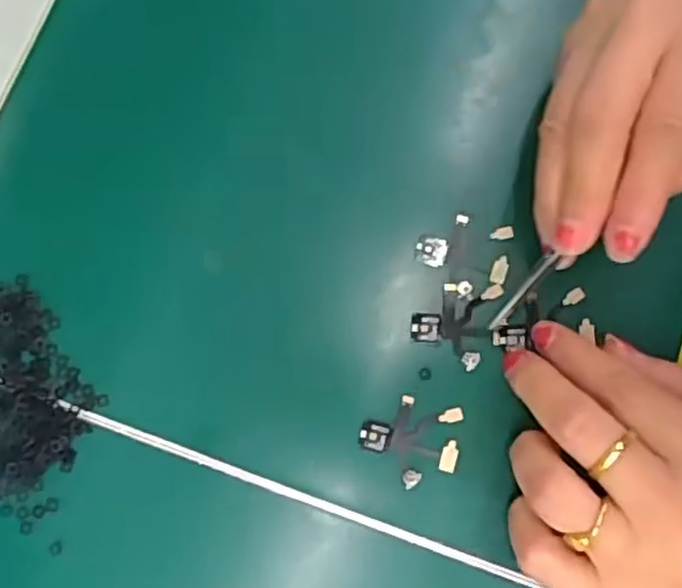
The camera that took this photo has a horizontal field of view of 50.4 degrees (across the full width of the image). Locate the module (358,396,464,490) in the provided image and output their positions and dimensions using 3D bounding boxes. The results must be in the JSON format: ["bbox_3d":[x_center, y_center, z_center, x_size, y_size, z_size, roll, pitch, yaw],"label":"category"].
[{"bbox_3d":[0.025,0.053,0.260,0.035,0.004,0.030,14,78,4],"label":"module"}]

